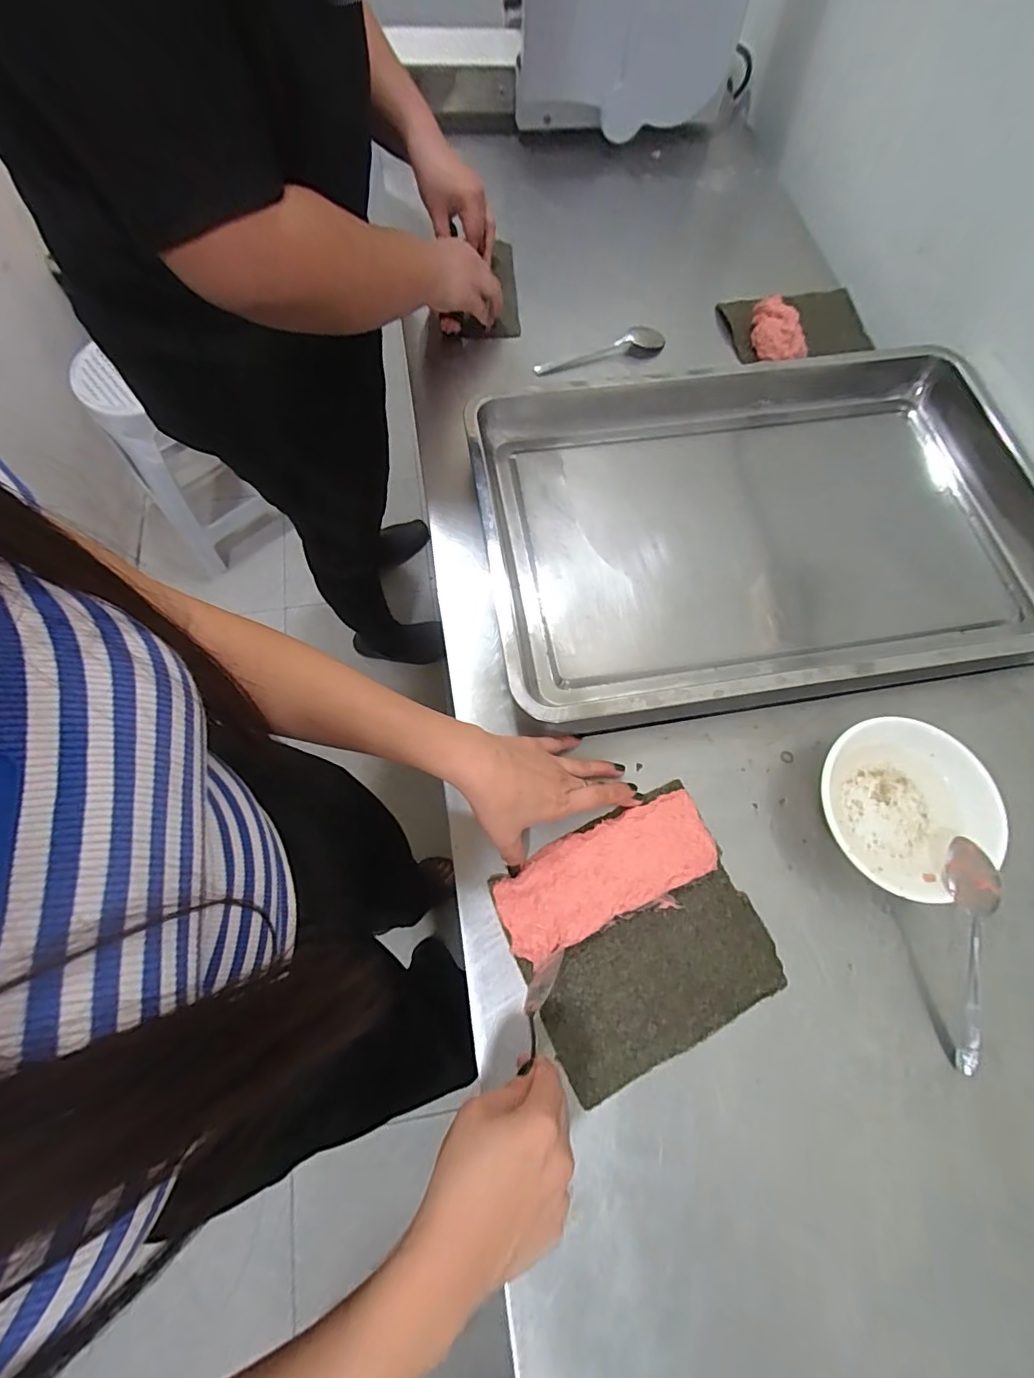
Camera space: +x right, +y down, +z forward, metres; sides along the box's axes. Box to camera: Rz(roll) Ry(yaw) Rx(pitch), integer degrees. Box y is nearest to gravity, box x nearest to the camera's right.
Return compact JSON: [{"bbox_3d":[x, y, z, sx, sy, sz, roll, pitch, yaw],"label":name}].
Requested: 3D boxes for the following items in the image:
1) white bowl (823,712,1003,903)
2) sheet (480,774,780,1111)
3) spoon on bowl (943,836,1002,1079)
[{"bbox_3d":[0.319,0.099,0.446,0.134,0.048,0.132,0,68,0],"label":"white bowl"},{"bbox_3d":[0.097,0.197,0.430,0.190,0.013,0.175,-25,75,-10],"label":"sheet"},{"bbox_3d":[0.352,0.208,0.408,0.036,0.024,0.177,2,89,2],"label":"spoon on bowl"}]

